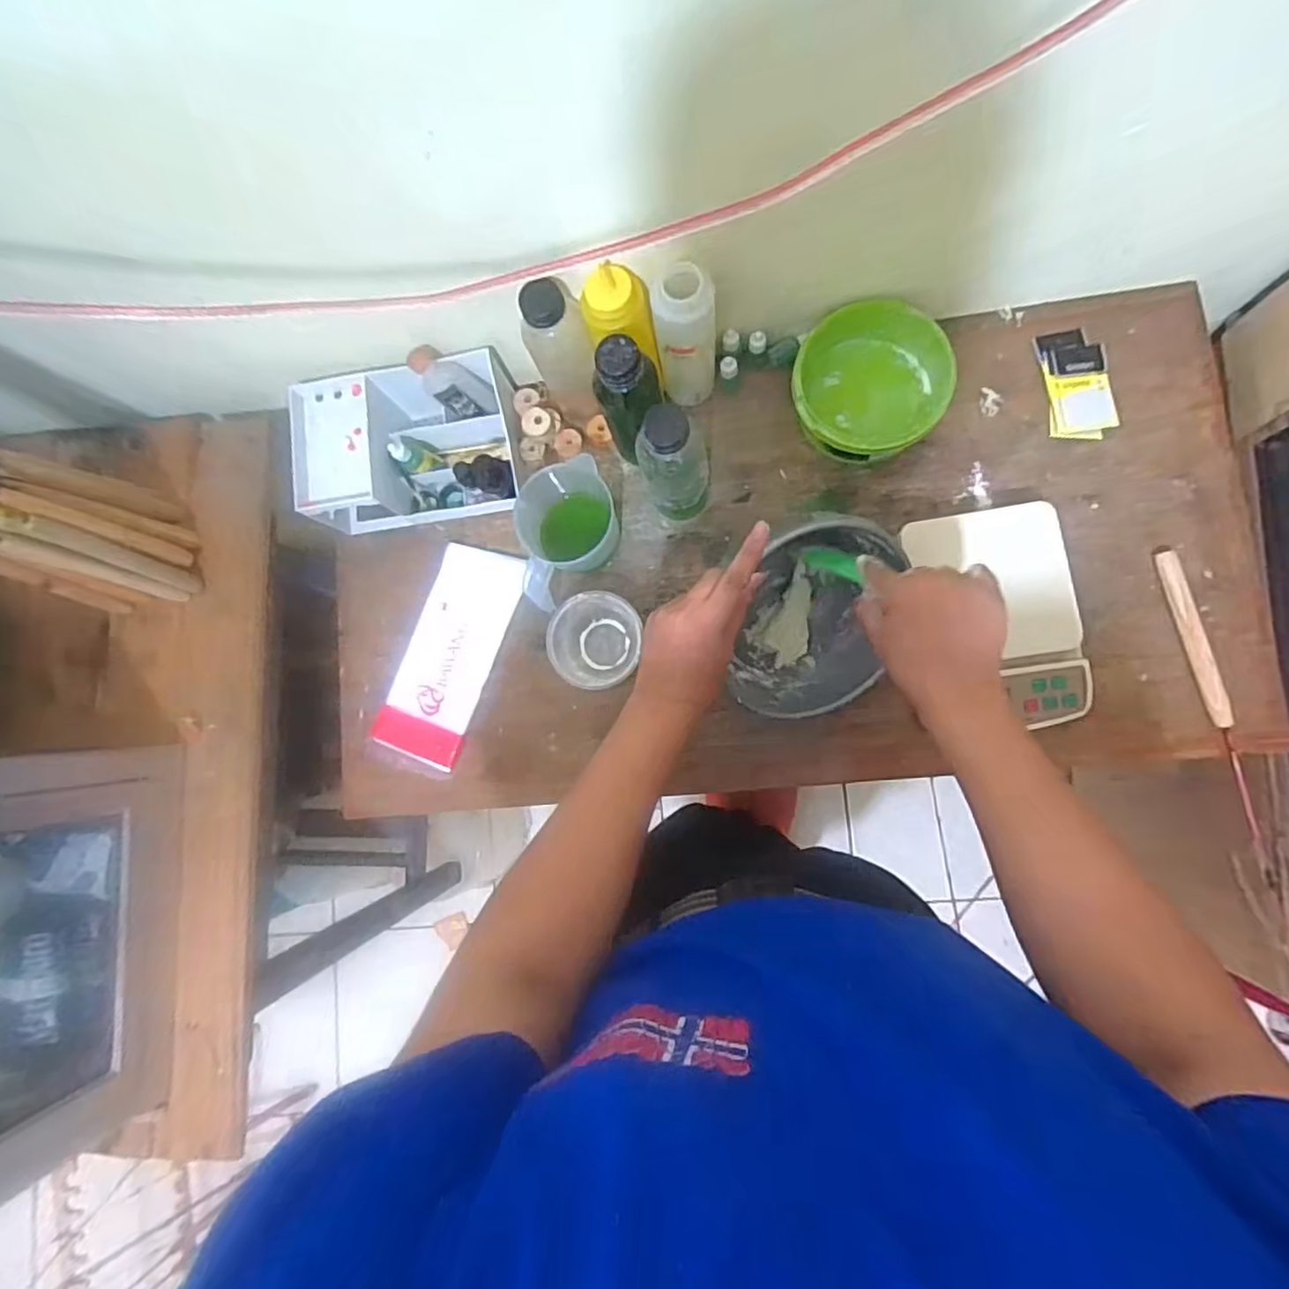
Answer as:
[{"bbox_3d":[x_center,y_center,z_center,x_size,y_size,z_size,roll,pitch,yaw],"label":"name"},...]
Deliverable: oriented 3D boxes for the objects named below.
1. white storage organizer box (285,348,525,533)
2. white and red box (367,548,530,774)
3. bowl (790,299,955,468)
[{"bbox_3d":[-0.264,-0.228,0.739,0.232,0.103,0.153,-6,83,7],"label":"white storage organizer box"},{"bbox_3d":[-0.225,0.009,0.742,0.098,0.021,0.251,19,86,9],"label":"white and red box"},{"bbox_3d":[0.238,-0.268,0.690,0.152,0.068,0.134,-12,82,6],"label":"bowl"}]

